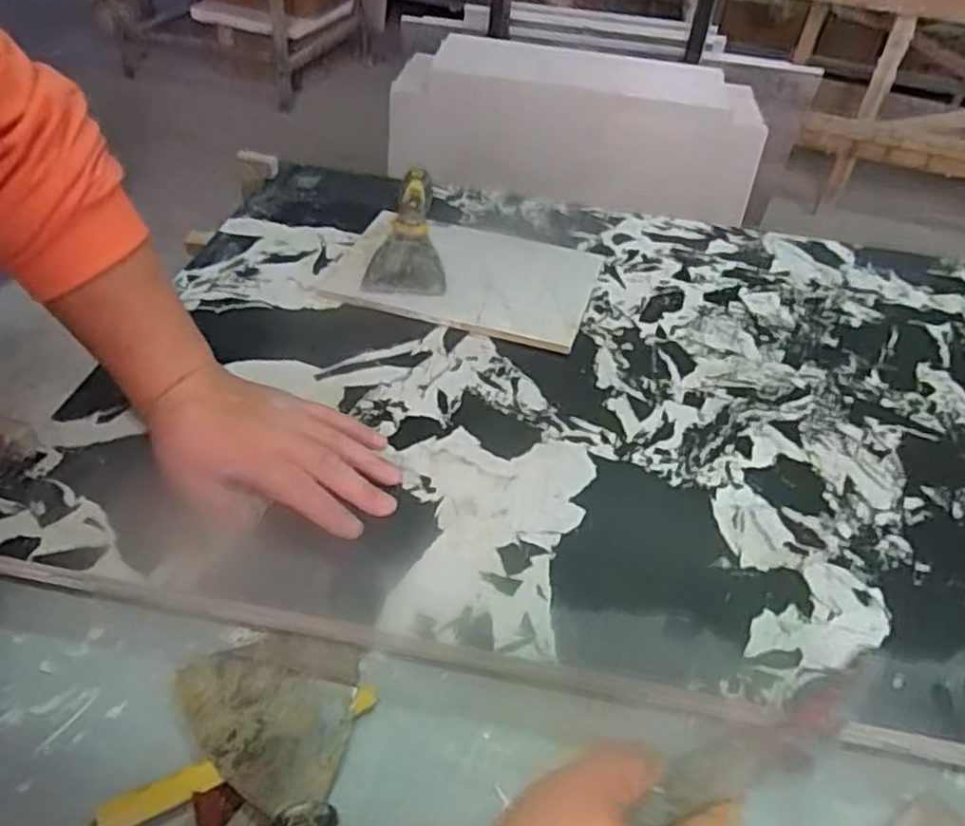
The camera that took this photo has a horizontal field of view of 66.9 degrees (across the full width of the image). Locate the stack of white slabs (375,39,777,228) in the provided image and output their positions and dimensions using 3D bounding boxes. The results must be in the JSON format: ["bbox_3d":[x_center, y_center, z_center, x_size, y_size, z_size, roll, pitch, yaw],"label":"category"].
[{"bbox_3d":[0.205,-0.648,1.669,0.809,0.242,0.360,16,45,11],"label":"stack of white slabs"}]

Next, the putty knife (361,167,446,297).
[{"bbox_3d":[-0.078,-0.175,0.694,0.072,0.030,0.191,-2,44,-8],"label":"putty knife"}]

